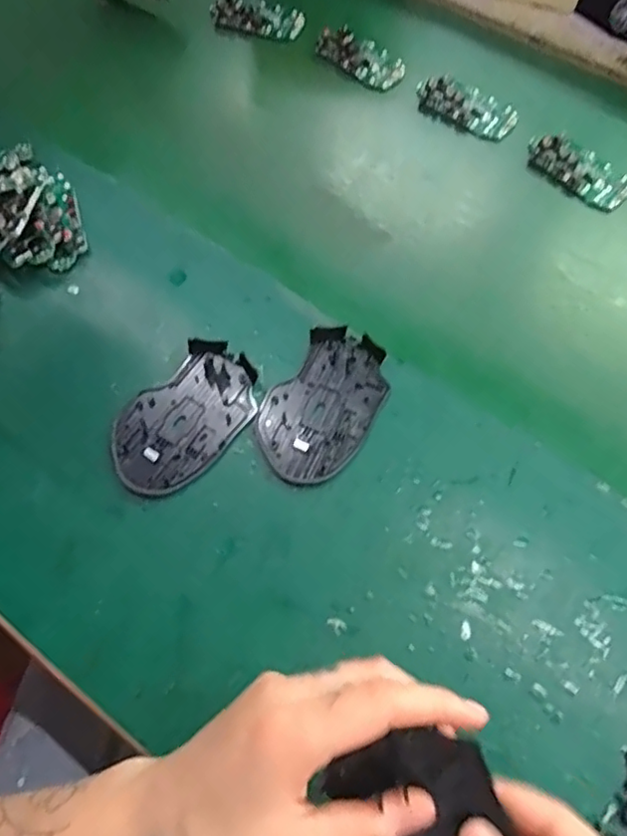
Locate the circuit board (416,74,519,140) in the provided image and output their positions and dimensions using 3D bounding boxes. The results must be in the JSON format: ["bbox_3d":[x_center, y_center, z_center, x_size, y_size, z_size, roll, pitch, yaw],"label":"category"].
[{"bbox_3d":[0.143,-0.294,0.559,0.096,0.011,0.047,33,68,14],"label":"circuit board"}]

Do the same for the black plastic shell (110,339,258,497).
[{"bbox_3d":[-0.089,-0.001,0.410,0.071,0.010,0.114,35,69,15],"label":"black plastic shell"}]

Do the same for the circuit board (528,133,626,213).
[{"bbox_3d":[0.235,-0.222,0.525,0.097,0.016,0.046,40,70,16],"label":"circuit board"}]

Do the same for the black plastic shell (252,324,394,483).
[{"bbox_3d":[0.007,-0.011,0.413,0.071,0.012,0.114,31,68,13],"label":"black plastic shell"}]

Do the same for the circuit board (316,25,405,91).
[{"bbox_3d":[0.048,-0.359,0.587,0.091,0.009,0.047,39,70,16],"label":"circuit board"}]

